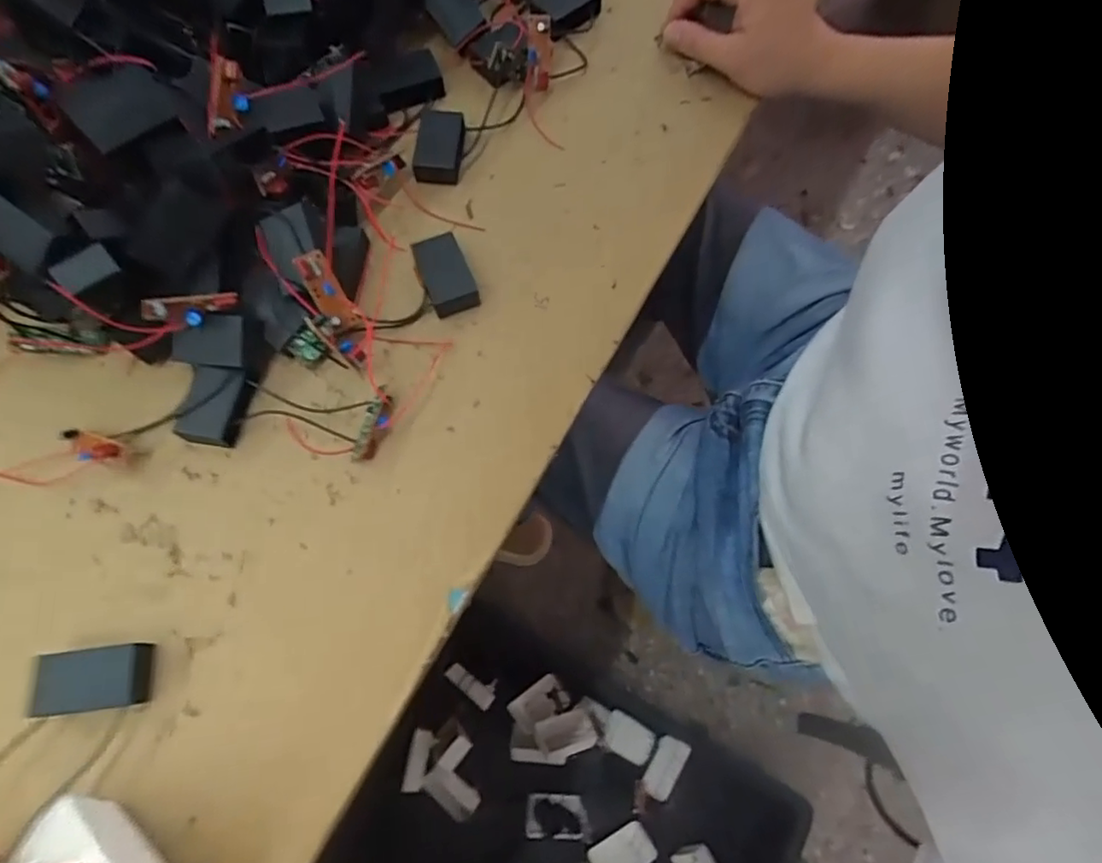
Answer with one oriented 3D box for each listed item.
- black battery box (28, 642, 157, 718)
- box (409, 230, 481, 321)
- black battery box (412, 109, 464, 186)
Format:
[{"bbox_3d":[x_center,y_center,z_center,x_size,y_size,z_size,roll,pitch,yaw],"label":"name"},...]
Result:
[{"bbox_3d":[-0.226,0.123,0.301,0.048,0.017,0.029,-6,71,-5],"label":"black battery box"},{"bbox_3d":[-0.066,-0.099,0.381,0.030,0.015,0.049,-21,73,-10],"label":"box"},{"bbox_3d":[-0.075,-0.190,0.406,0.032,0.018,0.050,2,71,-2],"label":"black battery box"}]

